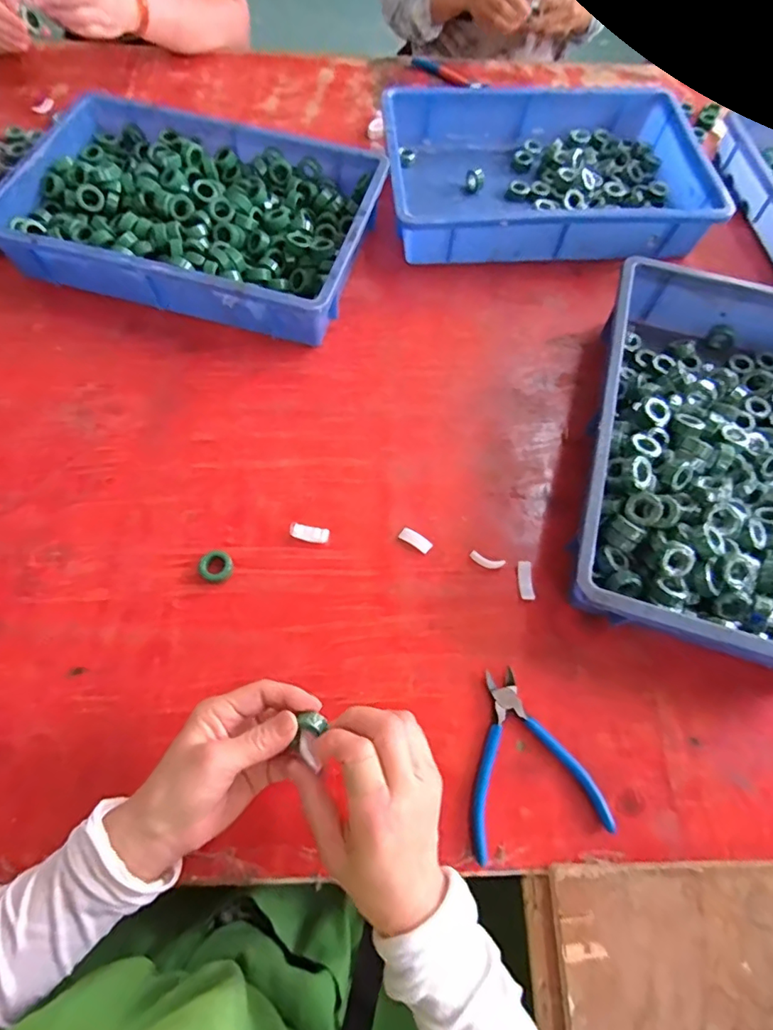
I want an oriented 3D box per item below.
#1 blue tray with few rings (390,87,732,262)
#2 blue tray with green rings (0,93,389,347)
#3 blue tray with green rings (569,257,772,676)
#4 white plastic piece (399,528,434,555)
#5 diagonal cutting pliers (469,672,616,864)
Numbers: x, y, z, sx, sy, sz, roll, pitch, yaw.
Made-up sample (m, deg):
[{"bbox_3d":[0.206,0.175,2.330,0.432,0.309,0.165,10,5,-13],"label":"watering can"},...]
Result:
[{"bbox_3d":[0.220,-0.483,0.733,0.435,0.073,0.290,-2,65,-3],"label":"blue tray with few rings"},{"bbox_3d":[-0.240,-0.391,0.671,0.436,0.076,0.298,15,65,4],"label":"blue tray with green rings"},{"bbox_3d":[0.359,-0.067,0.546,0.286,0.082,0.444,16,66,5],"label":"blue tray with green rings"},{"bbox_3d":[0.031,0.026,0.528,0.035,0.004,0.016,31,68,12],"label":"white plastic piece"},{"bbox_3d":[0.116,0.210,0.448,0.114,0.014,0.137,-11,66,-7],"label":"diagonal cutting pliers"}]

